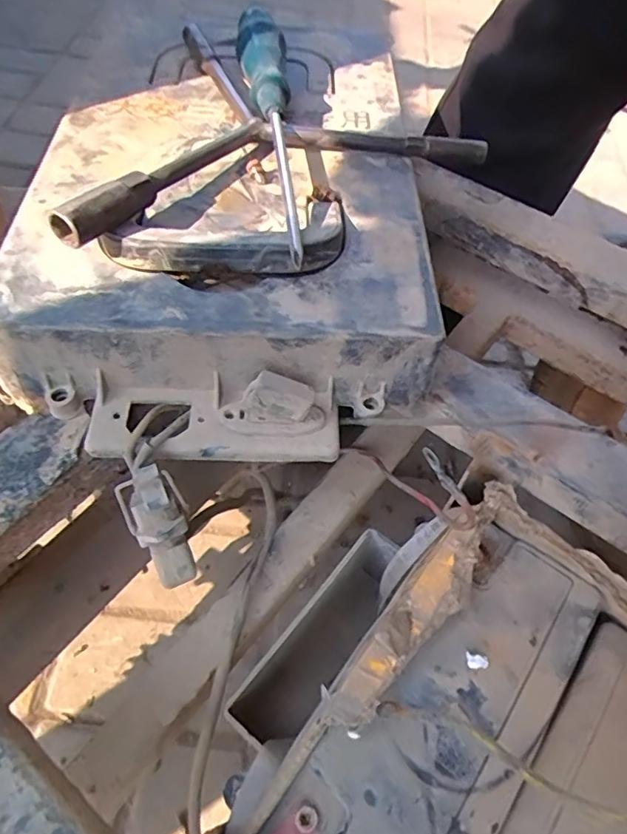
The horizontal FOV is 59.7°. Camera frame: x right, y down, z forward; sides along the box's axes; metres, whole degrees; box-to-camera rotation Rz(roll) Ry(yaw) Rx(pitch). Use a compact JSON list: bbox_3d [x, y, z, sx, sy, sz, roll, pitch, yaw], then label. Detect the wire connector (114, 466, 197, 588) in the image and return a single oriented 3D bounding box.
[{"bbox_3d":[-0.069,0.049,0.244,0.026,0.057,0.018,-18,16,-15],"label":"wire connector"}]

